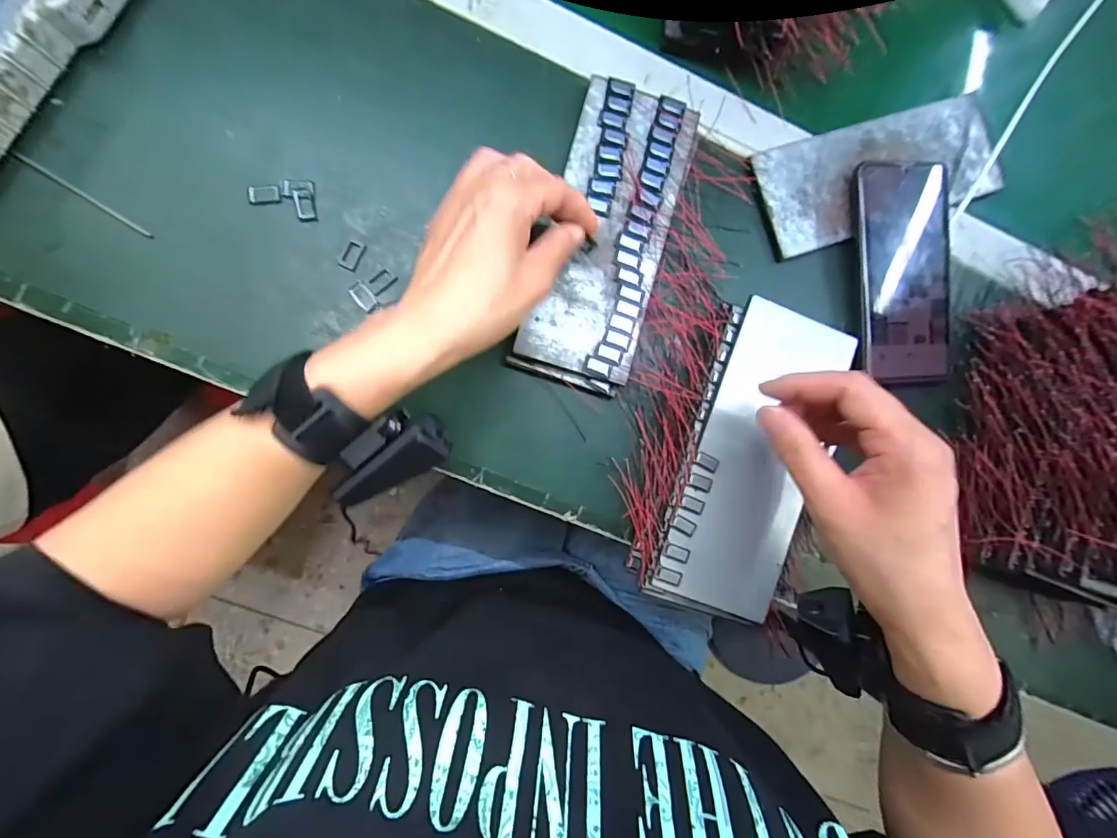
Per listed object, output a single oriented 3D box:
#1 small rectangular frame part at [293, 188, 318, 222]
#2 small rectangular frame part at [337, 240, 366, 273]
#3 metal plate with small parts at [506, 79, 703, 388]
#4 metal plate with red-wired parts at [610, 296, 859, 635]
[{"bbox_3d":[-0.170,-0.144,0.320,0.013,0.004,0.023,-11,90,-7],"label":"small rectangular frame part"},{"bbox_3d":[-0.140,-0.111,0.322,0.012,0.004,0.021,23,86,-6],"label":"small rectangular frame part"},{"bbox_3d":[0.035,-0.127,0.333,0.080,0.012,0.208,15,88,-4],"label":"metal plate with small parts"},{"bbox_3d":[0.109,0.021,0.318,0.117,0.040,0.198,19,81,-3],"label":"metal plate with red-wired parts"}]

